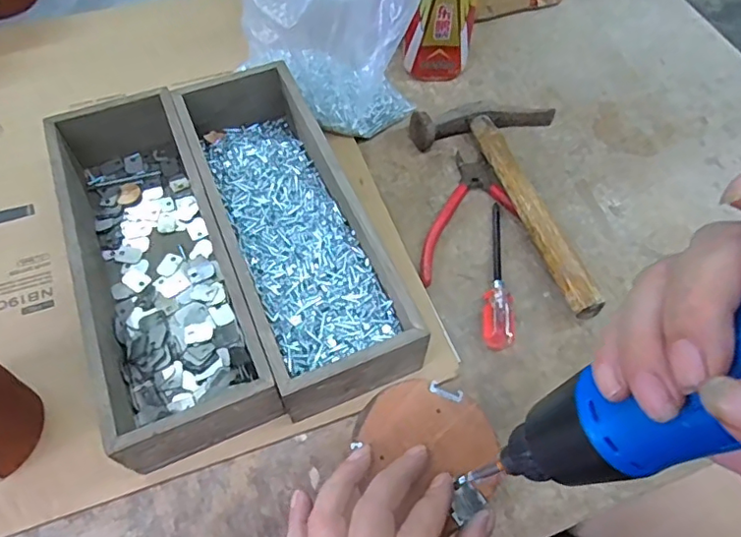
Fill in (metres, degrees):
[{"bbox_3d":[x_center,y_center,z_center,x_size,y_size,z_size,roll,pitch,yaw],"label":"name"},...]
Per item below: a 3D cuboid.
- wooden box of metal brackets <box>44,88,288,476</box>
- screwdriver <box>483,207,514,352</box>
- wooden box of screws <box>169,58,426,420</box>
[{"bbox_3d":[-0.160,-0.005,0.414,0.099,0.073,0.285,-20,61,-14],"label":"wooden box of metal brackets"},{"bbox_3d":[0.102,0.000,0.449,0.023,0.019,0.135,5,58,1],"label":"screwdriver"},{"bbox_3d":[-0.065,-0.034,0.428,0.100,0.072,0.289,-20,61,-14],"label":"wooden box of screws"}]

